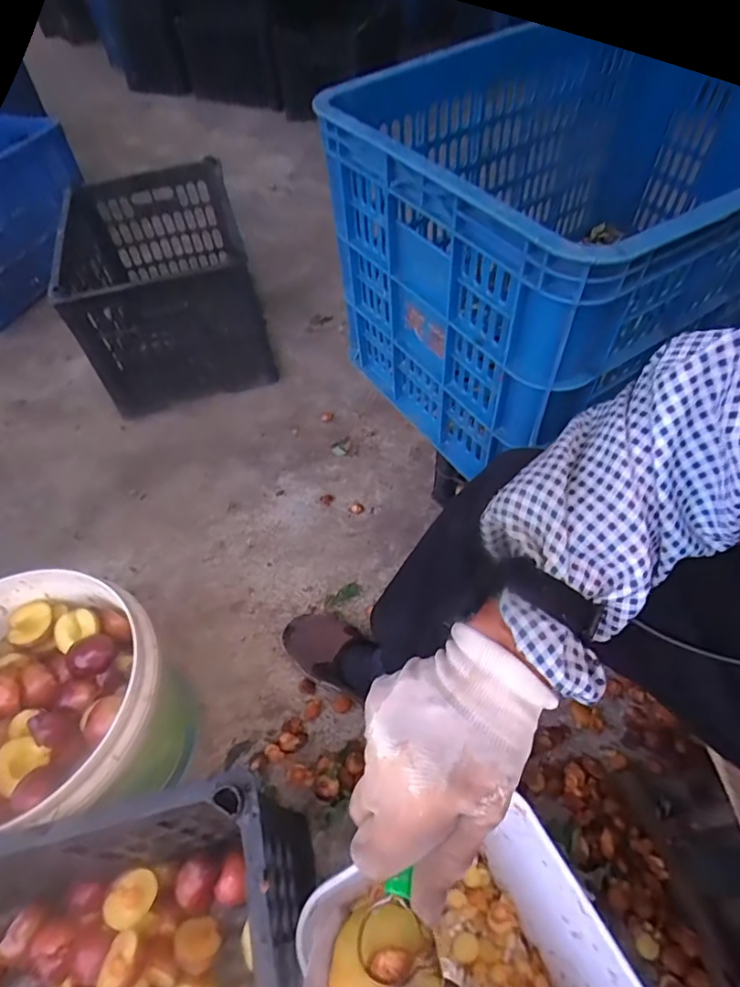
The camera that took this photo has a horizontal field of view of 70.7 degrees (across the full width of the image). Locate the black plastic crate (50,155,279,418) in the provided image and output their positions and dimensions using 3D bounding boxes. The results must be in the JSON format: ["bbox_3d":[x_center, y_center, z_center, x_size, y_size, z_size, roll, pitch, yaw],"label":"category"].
[{"bbox_3d":[-0.442,-0.462,1.157,0.333,0.300,0.447,-16,54,-9],"label":"black plastic crate"}]

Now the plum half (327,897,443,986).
[{"bbox_3d":[0.006,0.215,0.241,0.046,0.025,0.042,-21,54,-11],"label":"plum half"}]

